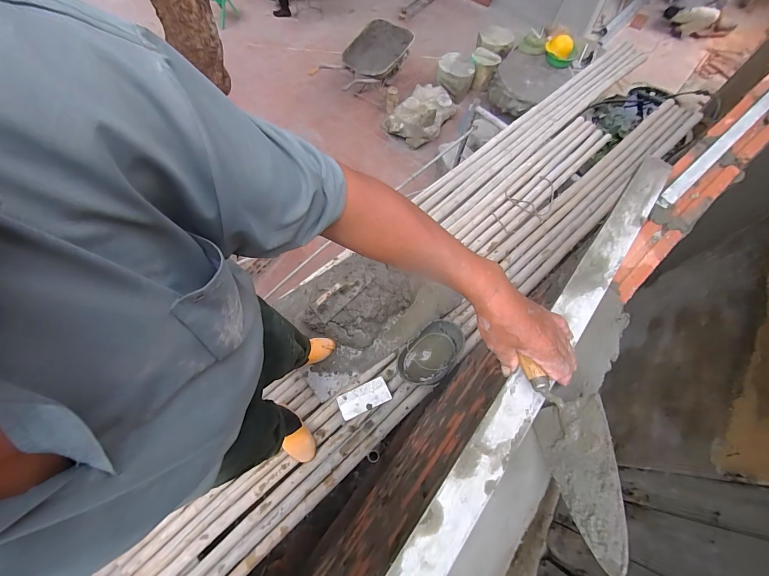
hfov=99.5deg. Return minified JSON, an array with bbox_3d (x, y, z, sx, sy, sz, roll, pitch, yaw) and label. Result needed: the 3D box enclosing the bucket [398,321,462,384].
[{"bbox_3d":[0.194,0.269,1.304,0.271,0.165,0.178,-41,73,-17],"label":"bucket"}]

